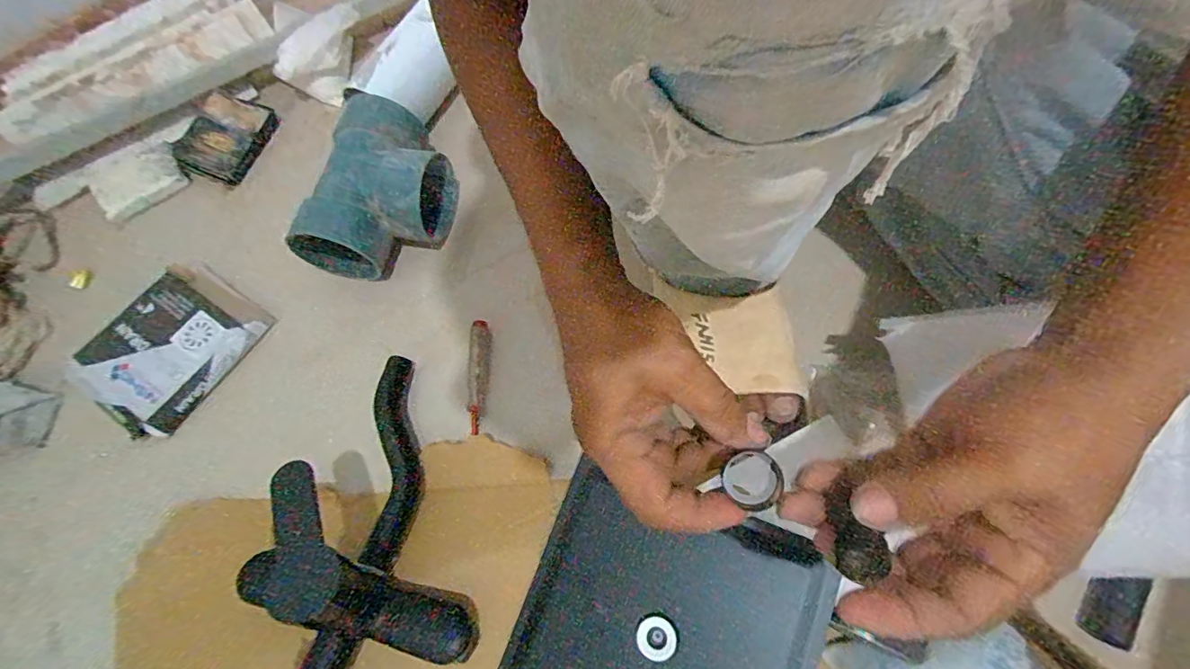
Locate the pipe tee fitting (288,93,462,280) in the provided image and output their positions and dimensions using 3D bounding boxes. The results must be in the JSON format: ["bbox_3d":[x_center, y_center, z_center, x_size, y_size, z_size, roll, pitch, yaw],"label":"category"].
[{"bbox_3d":[-0.195,-0.134,0.491,0.107,0.080,0.164,7,69,6],"label":"pipe tee fitting"}]

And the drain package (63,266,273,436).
[{"bbox_3d":[-0.388,0.010,0.470,0.121,0.036,0.142,31,73,14],"label":"drain package"}]

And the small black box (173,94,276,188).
[{"bbox_3d":[-0.411,-0.218,0.571,0.078,0.024,0.097,14,70,8],"label":"small black box"}]

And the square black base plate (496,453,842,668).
[{"bbox_3d":[0.041,0.211,0.356,0.192,0.022,0.191,16,76,23],"label":"square black base plate"}]

